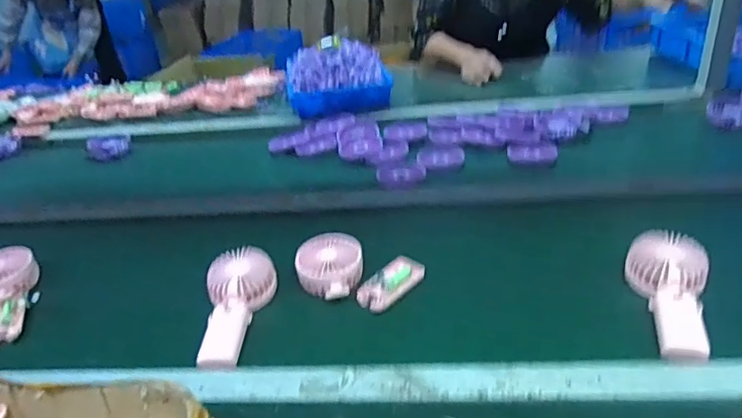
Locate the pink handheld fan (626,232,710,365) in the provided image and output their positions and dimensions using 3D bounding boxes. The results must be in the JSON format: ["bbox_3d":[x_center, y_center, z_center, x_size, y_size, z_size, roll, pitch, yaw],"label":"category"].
[{"bbox_3d":[0.349,0.101,0.622,0.081,0.040,0.168,3,46,14],"label":"pink handheld fan"}]

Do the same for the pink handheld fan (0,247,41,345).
[{"bbox_3d":[-0.513,0.119,0.747,0.093,0.038,0.179,-17,47,-20],"label":"pink handheld fan"}]

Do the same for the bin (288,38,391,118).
[{"bbox_3d":[-0.085,-0.333,1.344,0.250,0.142,0.256,-8,29,-5],"label":"bin"}]

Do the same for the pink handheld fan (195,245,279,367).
[{"bbox_3d":[-0.175,0.126,0.679,0.080,0.043,0.175,-1,44,8],"label":"pink handheld fan"}]

